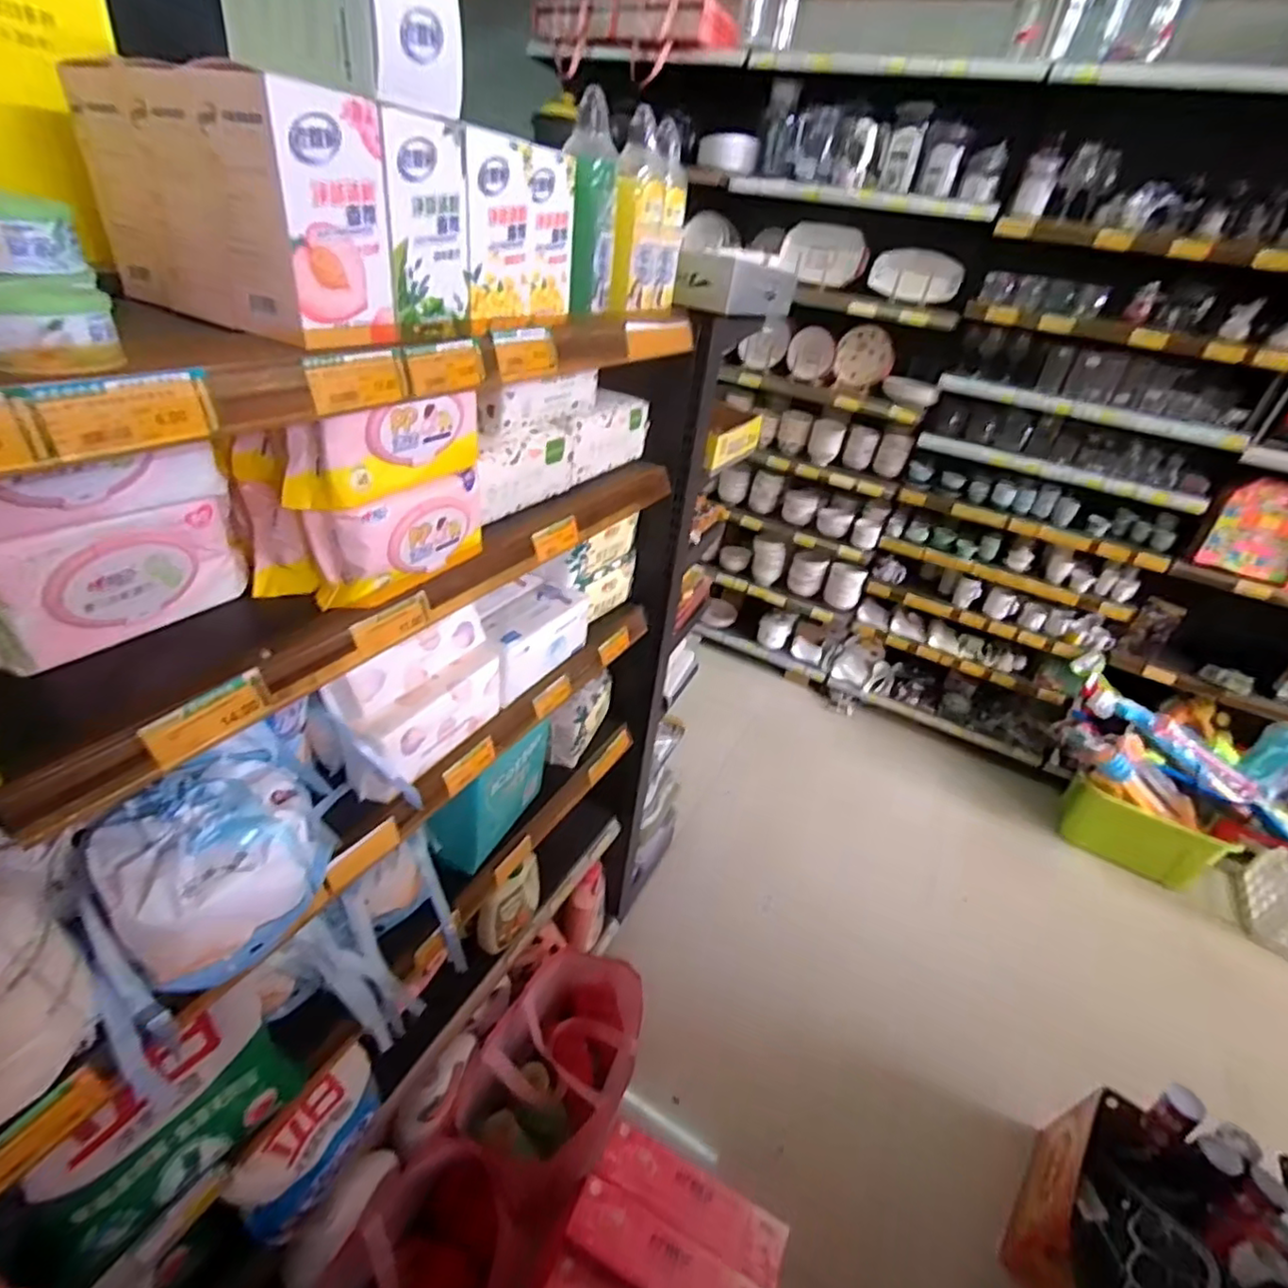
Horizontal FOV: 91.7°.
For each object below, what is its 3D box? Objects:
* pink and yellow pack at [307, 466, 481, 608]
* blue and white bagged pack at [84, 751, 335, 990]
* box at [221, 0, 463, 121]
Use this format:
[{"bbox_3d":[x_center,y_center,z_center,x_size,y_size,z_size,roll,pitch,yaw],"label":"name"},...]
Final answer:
[{"bbox_3d":[-0.235,-0.111,0.616,0.063,0.091,0.182,23,37,21],"label":"pink and yellow pack"},{"bbox_3d":[-0.383,0.193,0.574,0.175,0.134,0.140,-25,46,-39],"label":"blue and white bagged pack"},{"bbox_3d":[-0.222,-0.454,0.463,0.156,0.080,0.095,23,37,21],"label":"box"}]

